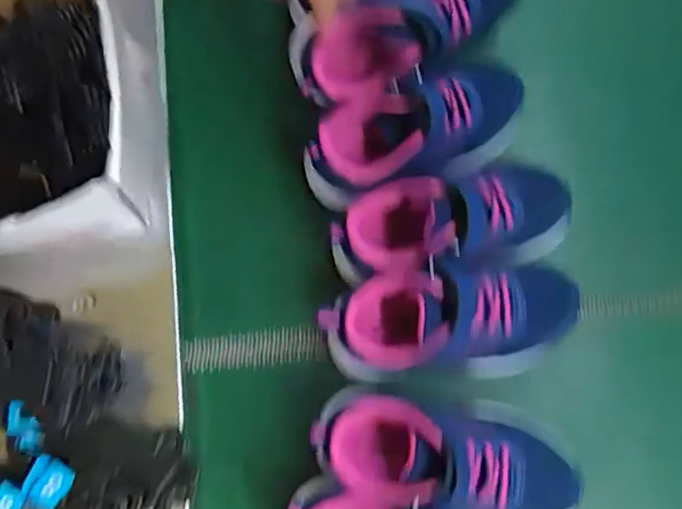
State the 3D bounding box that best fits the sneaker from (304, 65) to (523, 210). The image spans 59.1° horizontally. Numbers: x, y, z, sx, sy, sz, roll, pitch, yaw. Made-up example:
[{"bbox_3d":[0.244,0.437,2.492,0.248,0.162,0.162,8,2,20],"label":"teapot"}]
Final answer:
[{"bbox_3d":[0.054,-0.087,0.430,0.163,0.070,0.059,-18,77,-3],"label":"sneaker"}]

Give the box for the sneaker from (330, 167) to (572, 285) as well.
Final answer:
[{"bbox_3d":[0.077,-0.027,0.408,0.166,0.067,0.074,-11,77,-1],"label":"sneaker"}]

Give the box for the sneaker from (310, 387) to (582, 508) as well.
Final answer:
[{"bbox_3d":[0.058,0.126,0.385,0.143,0.073,0.065,6,77,3],"label":"sneaker"}]

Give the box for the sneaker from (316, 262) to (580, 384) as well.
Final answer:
[{"bbox_3d":[0.075,0.043,0.407,0.180,0.072,0.081,-4,77,-13],"label":"sneaker"}]

